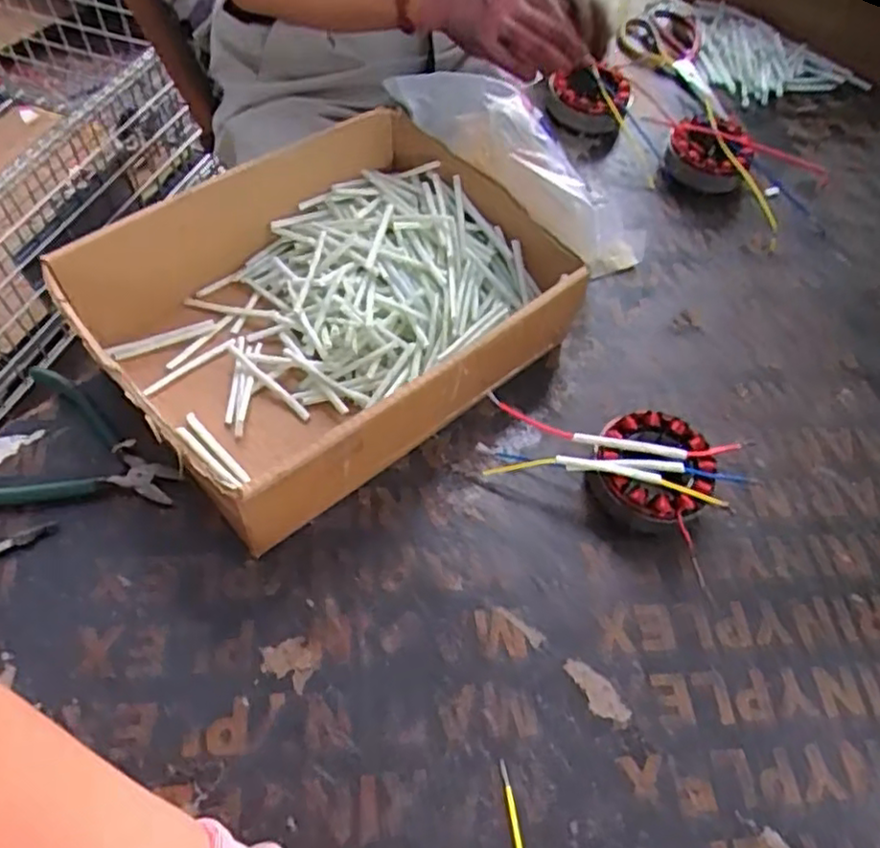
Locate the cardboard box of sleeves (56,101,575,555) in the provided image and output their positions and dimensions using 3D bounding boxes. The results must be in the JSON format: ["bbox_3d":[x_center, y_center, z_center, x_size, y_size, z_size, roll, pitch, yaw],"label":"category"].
[{"bbox_3d":[-0.084,-0.092,0.538,0.329,0.096,0.261,-32,65,-23],"label":"cardboard box of sleeves"}]

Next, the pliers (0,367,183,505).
[{"bbox_3d":[-0.262,0.011,0.499,0.149,0.019,0.104,3,57,-3],"label":"pliers"}]

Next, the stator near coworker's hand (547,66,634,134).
[{"bbox_3d":[0.162,-0.352,0.757,0.087,0.049,0.069,12,57,3],"label":"stator near coworker's hand"}]

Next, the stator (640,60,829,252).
[{"bbox_3d":[0.304,-0.275,0.710,0.203,0.060,0.149,31,60,15],"label":"stator"}]

